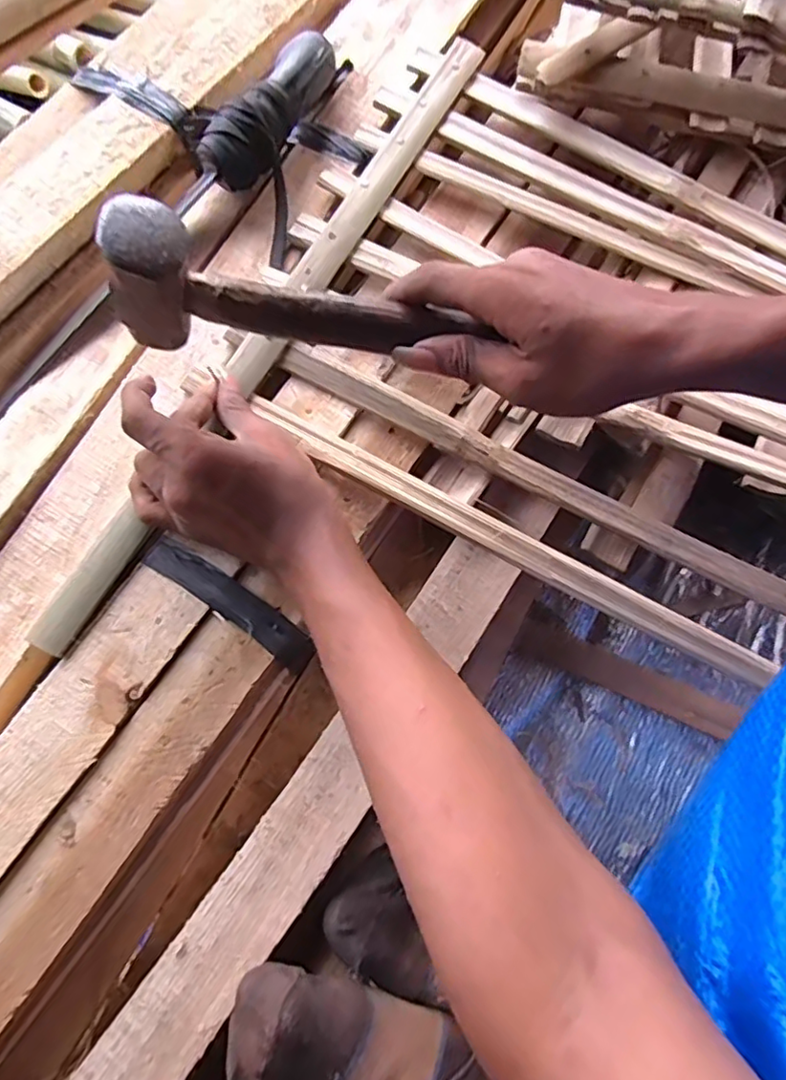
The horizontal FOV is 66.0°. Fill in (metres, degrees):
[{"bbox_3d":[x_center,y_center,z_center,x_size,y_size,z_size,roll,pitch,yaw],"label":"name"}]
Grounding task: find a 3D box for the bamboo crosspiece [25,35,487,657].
[{"bbox_3d":[-0.073,-0.144,0.393,0.028,0.015,0.488,30,80,9],"label":"bamboo crosspiece"}]

